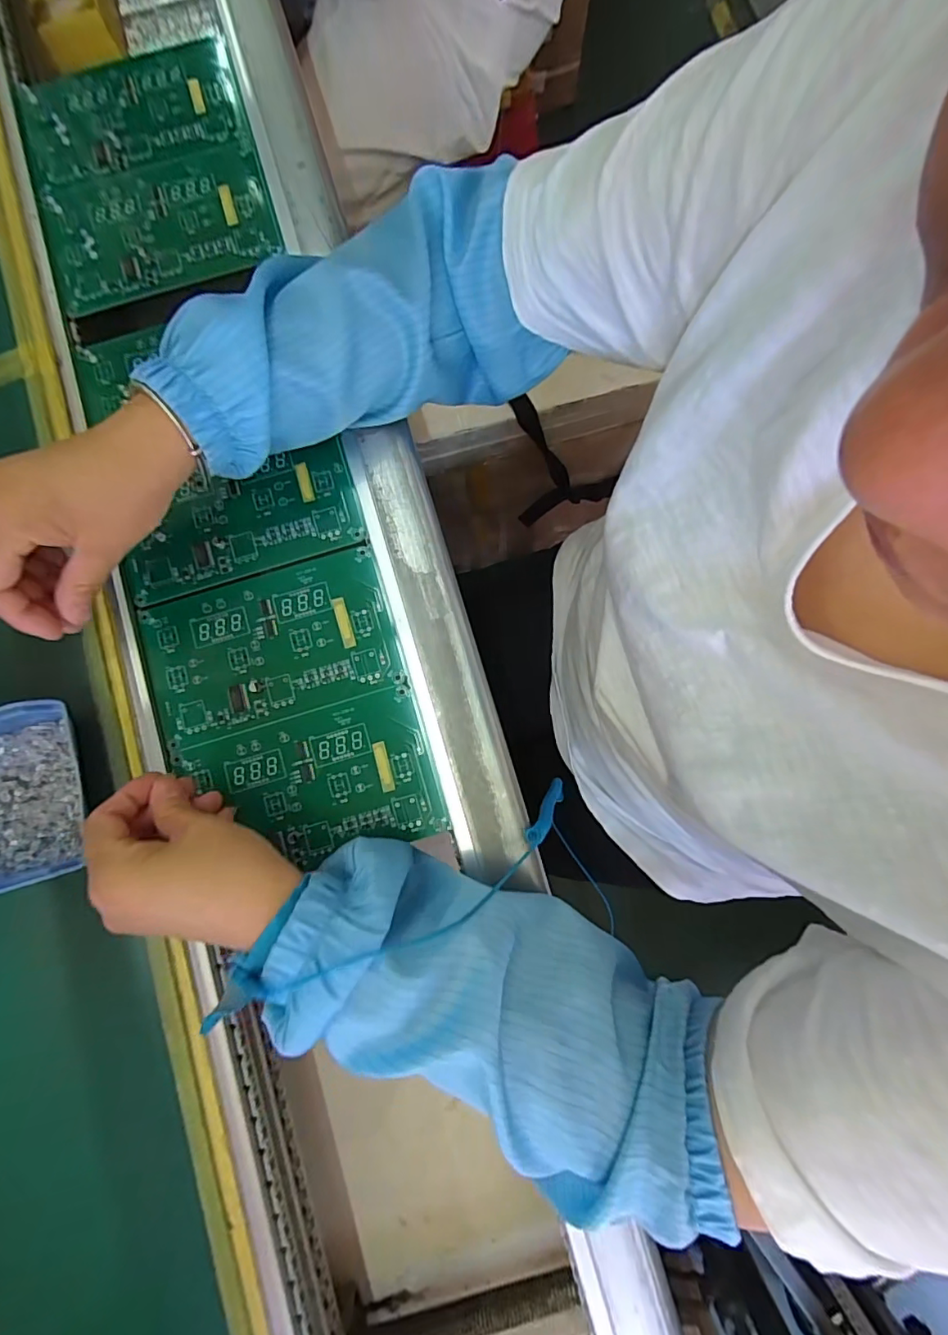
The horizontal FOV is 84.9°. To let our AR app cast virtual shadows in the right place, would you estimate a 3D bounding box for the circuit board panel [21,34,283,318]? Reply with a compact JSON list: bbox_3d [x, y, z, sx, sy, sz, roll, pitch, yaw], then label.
[{"bbox_3d":[-0.272,-0.418,0.430,0.178,0.013,0.243,-17,79,-3],"label":"circuit board panel"}]

